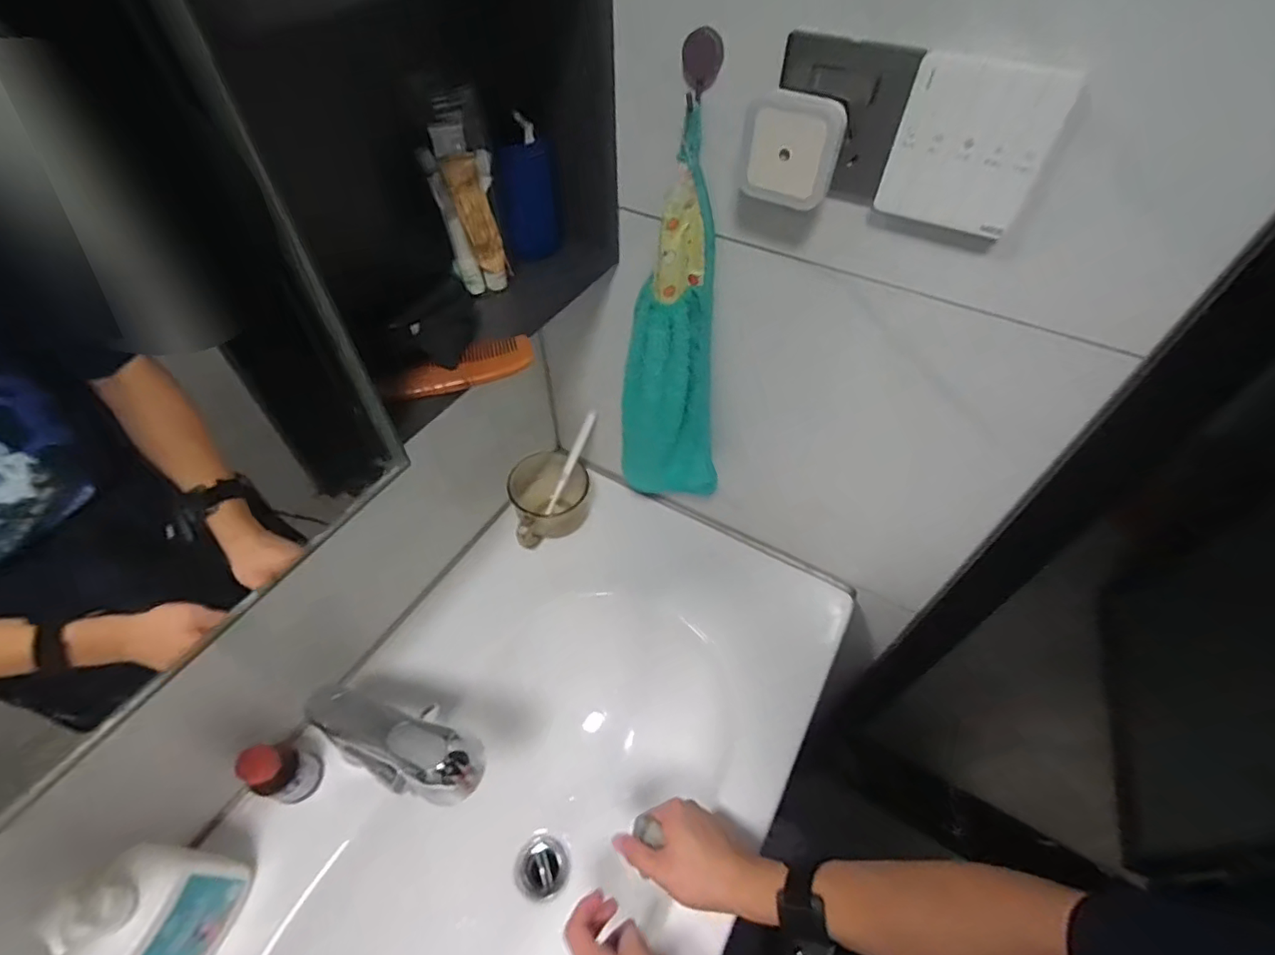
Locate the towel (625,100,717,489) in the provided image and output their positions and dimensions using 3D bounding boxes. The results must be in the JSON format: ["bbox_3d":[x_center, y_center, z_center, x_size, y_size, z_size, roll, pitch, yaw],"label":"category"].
[{"bbox_3d":[0.038,-0.117,0.569,0.112,0.383,0.055,4,51,3],"label":"towel"}]

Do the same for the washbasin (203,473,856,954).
[{"bbox_3d":[-0.148,0.405,0.618,0.467,0.187,0.878,25,55,19],"label":"washbasin"}]

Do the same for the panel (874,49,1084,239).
[{"bbox_3d":[0.204,-0.204,0.347,0.084,0.088,0.020,20,53,15],"label":"panel"}]

